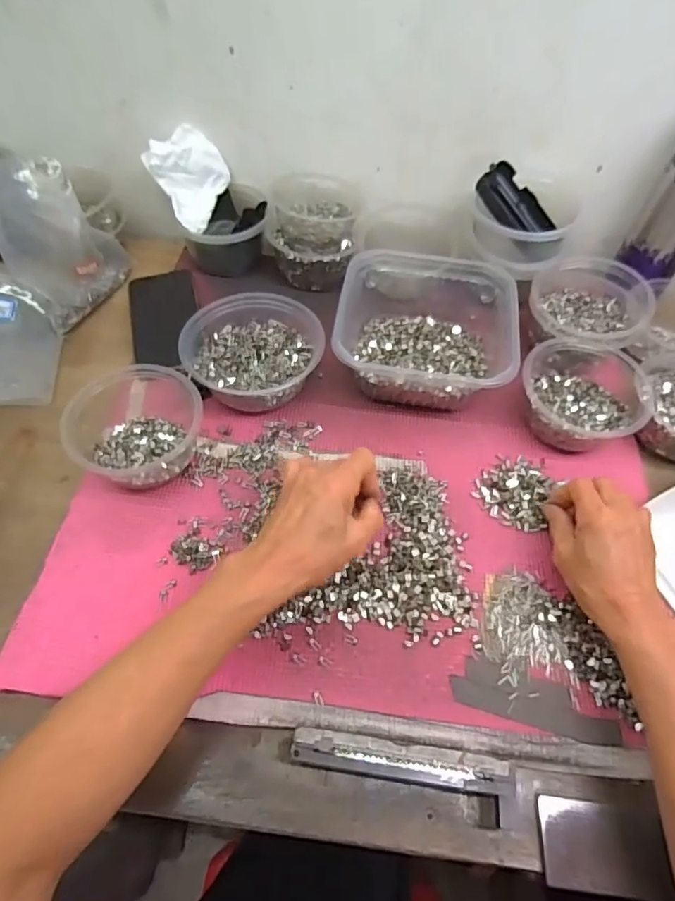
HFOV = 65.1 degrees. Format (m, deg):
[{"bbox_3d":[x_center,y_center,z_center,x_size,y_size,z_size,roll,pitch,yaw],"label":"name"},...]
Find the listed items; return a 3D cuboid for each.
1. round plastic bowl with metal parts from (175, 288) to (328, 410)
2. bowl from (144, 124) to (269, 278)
[{"bbox_3d":[-0.083,-0.096,0.529,0.134,0.067,0.118,7,57,3],"label":"round plastic bowl with metal parts"},{"bbox_3d":[-0.145,-0.288,0.626,0.101,0.120,0.109,-30,62,-21],"label":"bowl"}]

